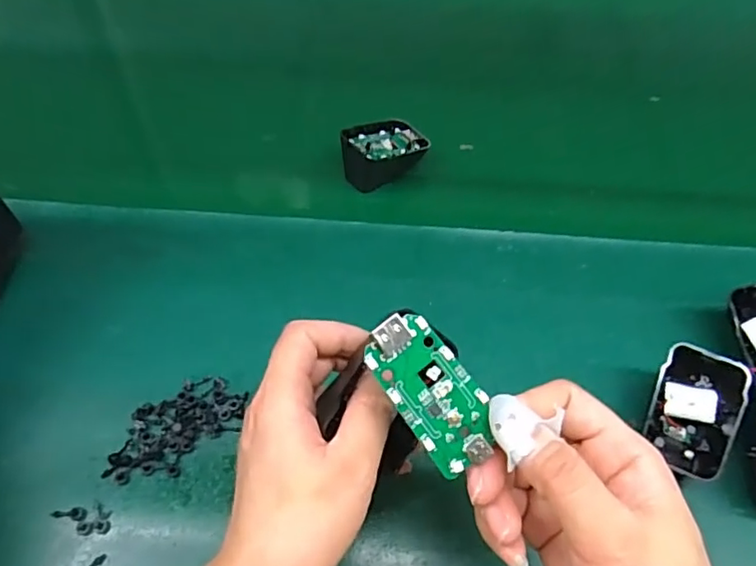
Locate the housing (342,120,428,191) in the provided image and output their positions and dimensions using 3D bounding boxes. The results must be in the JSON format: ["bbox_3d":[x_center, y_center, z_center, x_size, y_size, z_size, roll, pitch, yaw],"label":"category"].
[{"bbox_3d":[0.004,-0.109,0.460,0.075,0.034,0.045,-27,62,-20],"label":"housing"}]

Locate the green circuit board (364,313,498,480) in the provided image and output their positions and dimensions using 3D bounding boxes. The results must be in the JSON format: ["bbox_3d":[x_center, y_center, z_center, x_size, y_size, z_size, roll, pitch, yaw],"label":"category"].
[{"bbox_3d":[0.021,0.041,0.218,0.029,0.009,0.062,-34,90,-27],"label":"green circuit board"}]

